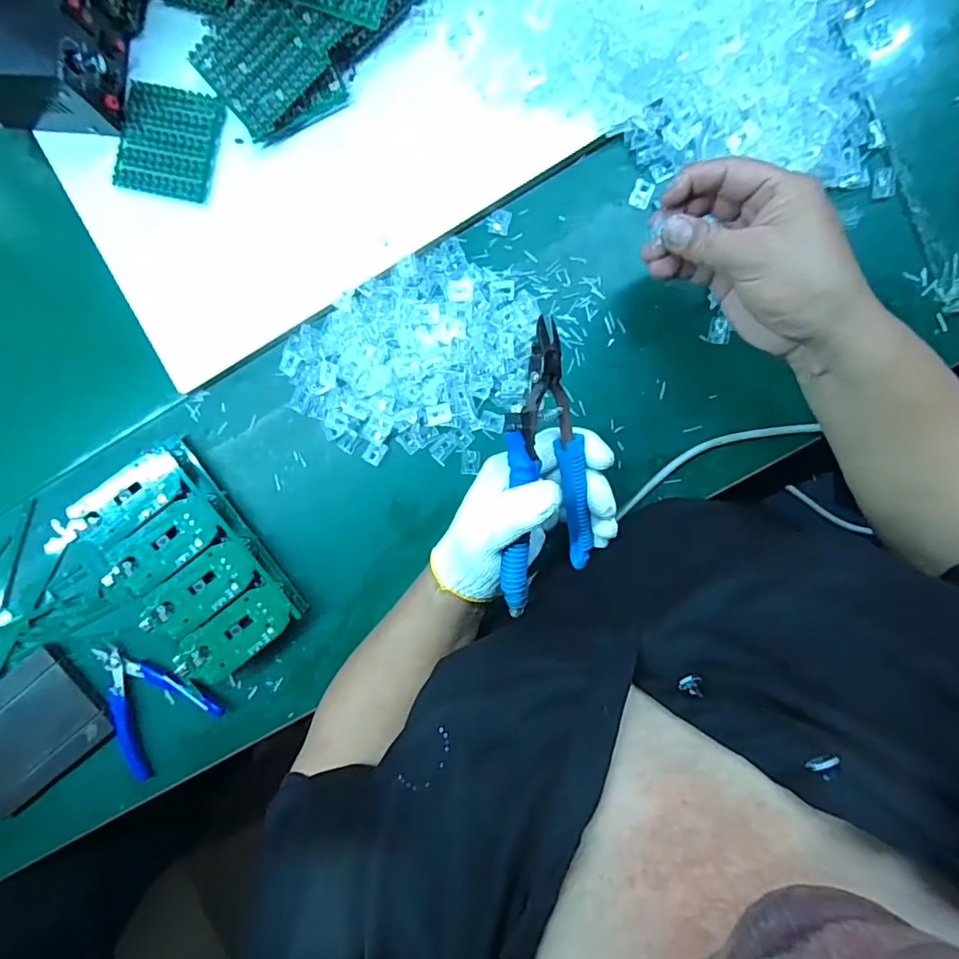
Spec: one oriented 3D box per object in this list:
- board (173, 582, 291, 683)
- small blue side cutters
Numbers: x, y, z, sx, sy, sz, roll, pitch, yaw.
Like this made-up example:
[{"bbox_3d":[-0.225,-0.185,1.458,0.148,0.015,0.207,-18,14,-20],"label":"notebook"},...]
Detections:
[{"bbox_3d":[-0.201,0.128,0.445,0.099,0.012,0.043,-38,92,-3],"label":"board"},{"bbox_3d":[-0.286,0.185,0.463,0.087,0.022,0.111,-38,89,4],"label":"small blue side cutters"}]

